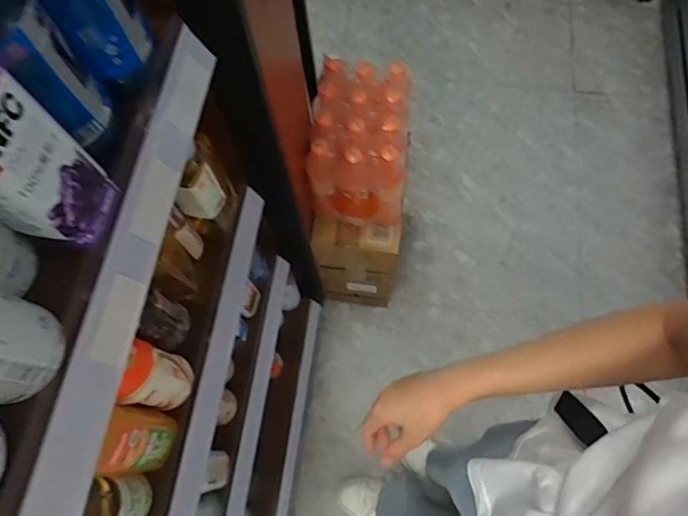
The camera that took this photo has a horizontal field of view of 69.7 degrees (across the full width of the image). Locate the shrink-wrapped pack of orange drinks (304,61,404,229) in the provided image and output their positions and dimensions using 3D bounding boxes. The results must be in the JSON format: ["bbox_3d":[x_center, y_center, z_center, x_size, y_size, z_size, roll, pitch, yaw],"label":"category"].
[{"bbox_3d":[0.033,-0.215,0.971,0.165,0.228,0.225,5,70,4],"label":"shrink-wrapped pack of orange drinks"}]

